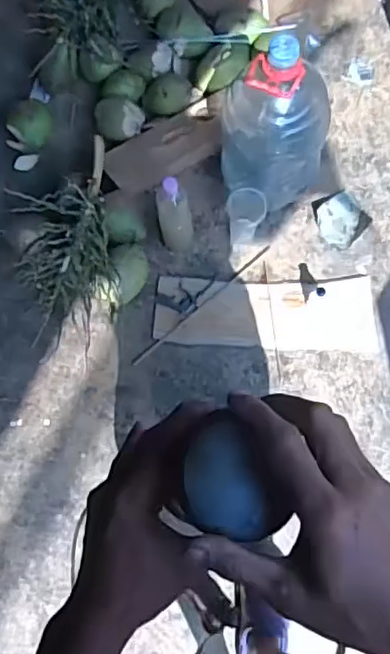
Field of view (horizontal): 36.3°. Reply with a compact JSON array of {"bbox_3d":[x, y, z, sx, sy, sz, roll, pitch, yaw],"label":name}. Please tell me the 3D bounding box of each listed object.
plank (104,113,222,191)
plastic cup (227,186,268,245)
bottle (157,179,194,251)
[{"bbox_3d":[-0.078,-0.454,1.538,0.304,0.018,0.136,-25,90,4],"label":"plank"},{"bbox_3d":[0.122,-0.262,1.439,0.092,0.157,0.085,0,77,0],"label":"plastic cup"},{"bbox_3d":[-0.045,-0.254,1.378,0.077,0.265,0.068,-3,77,0],"label":"bottle"}]

